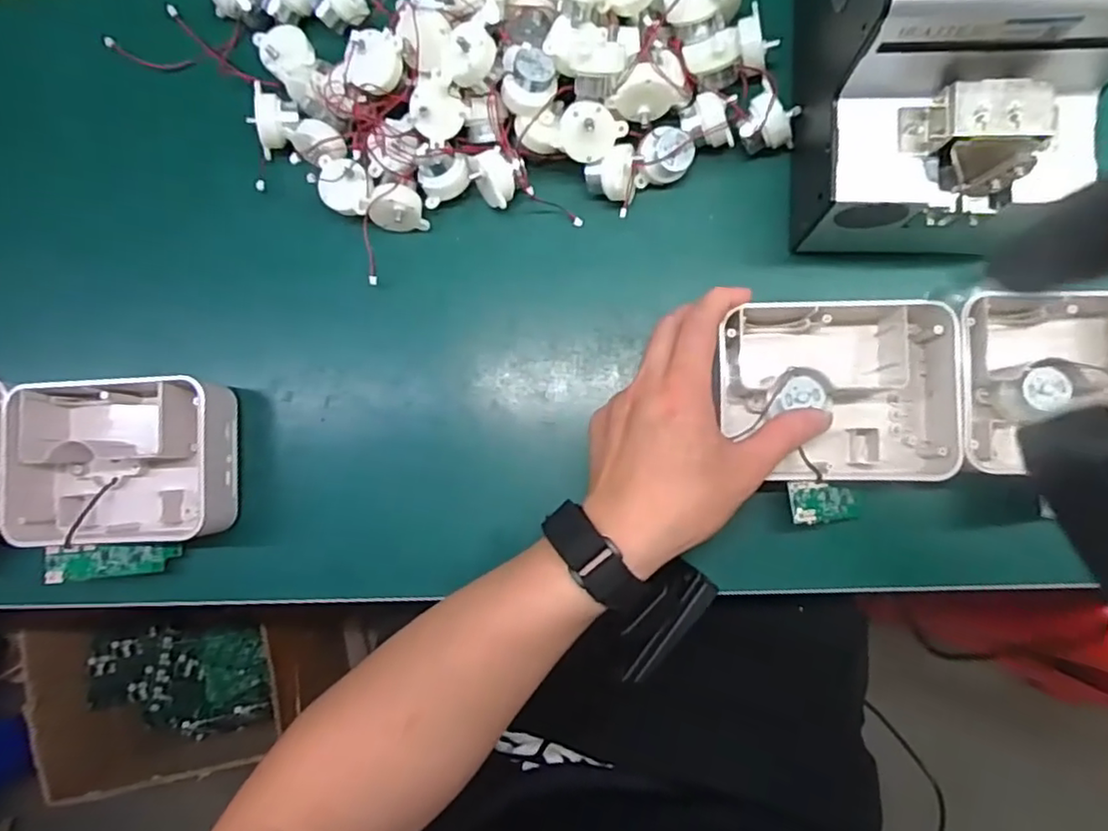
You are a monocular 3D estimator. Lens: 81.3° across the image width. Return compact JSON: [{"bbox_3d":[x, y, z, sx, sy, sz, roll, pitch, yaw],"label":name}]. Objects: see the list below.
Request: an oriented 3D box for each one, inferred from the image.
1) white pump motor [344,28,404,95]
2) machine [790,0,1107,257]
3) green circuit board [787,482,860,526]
[{"bbox_3d":[-0.106,-0.210,0.385,0.032,0.022,0.034,13,102,-6],"label":"white pump motor"},{"bbox_3d":[0.200,-0.184,0.325,0.131,0.152,0.177,8,82,5],"label":"machine"},{"bbox_3d":[0.155,0.049,0.363,0.061,0.008,0.022,5,80,-32],"label":"green circuit board"}]

